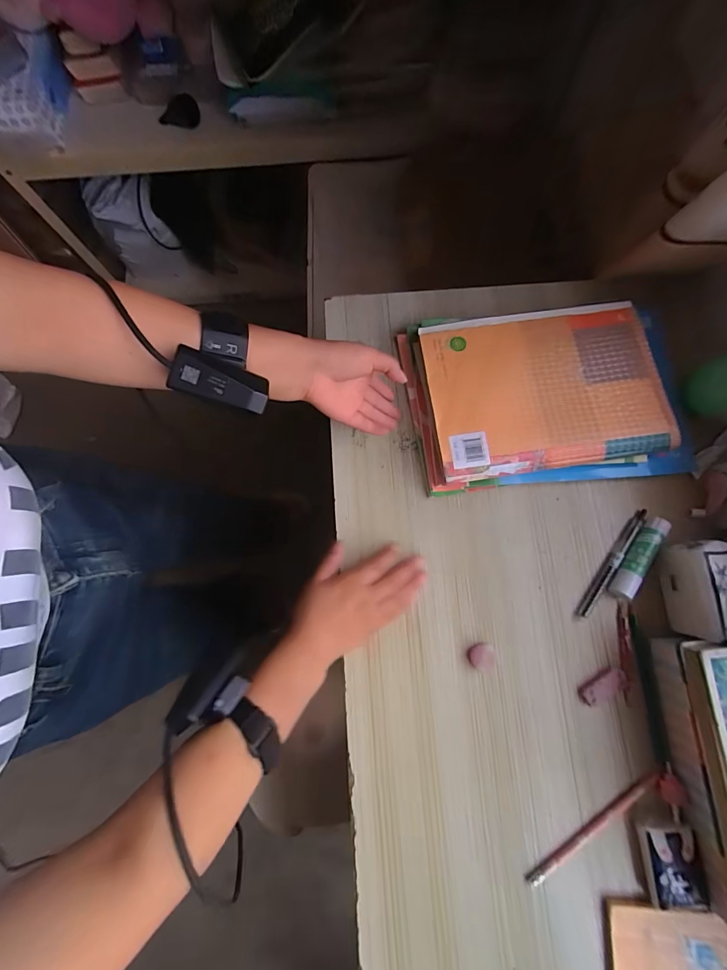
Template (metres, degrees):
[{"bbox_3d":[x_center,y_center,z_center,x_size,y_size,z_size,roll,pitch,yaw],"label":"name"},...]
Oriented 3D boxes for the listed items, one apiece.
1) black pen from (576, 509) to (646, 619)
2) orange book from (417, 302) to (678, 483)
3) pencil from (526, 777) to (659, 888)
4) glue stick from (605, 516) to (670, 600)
[{"bbox_3d":[0.280,0.086,0.436,0.010,0.011,0.141,36,81,7],"label":"black pen"},{"bbox_3d":[0.204,-0.114,0.451,0.251,0.018,0.186,-9,79,-1],"label":"orange book"},{"bbox_3d":[0.227,0.337,0.385,0.164,0.012,0.013,-35,81,-6],"label":"pencil"},{"bbox_3d":[0.301,0.079,0.430,0.023,0.025,0.096,33,81,7],"label":"glue stick"}]

